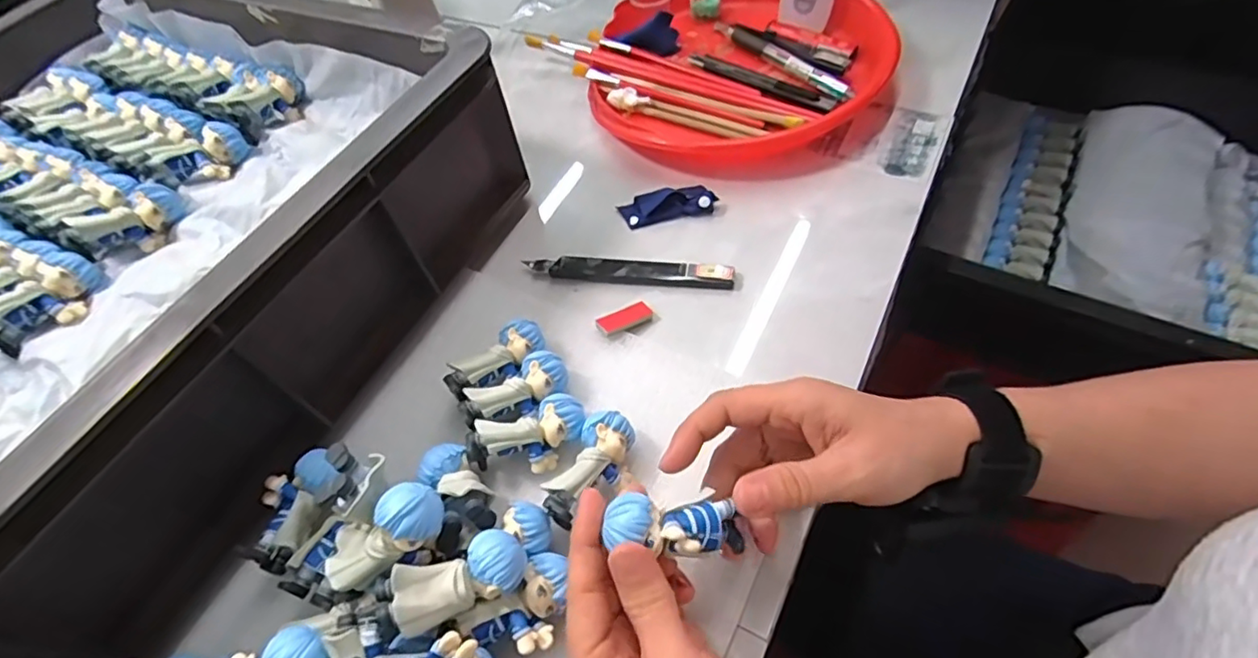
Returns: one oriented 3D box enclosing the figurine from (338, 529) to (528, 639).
[{"bbox_3d":[-0.081,0.112,0.255,0.074,0.023,0.027,-28,58,-13],"label":"figurine"}]

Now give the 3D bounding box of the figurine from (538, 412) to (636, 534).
[{"bbox_3d":[-0.017,0.074,0.309,0.031,0.031,0.063,20,60,19],"label":"figurine"}]

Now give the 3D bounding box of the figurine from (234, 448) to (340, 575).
[{"bbox_3d":[-0.175,0.094,0.315,0.037,0.023,0.059,11,58,13],"label":"figurine"}]

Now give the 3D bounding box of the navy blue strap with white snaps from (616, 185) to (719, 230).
[{"bbox_3d":[0.028,-0.090,0.431,0.066,0.013,0.025,-12,55,-2],"label":"navy blue strap with white snaps"}]

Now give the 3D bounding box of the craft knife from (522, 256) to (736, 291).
[{"bbox_3d":[-0.001,-0.038,0.401,0.138,0.010,0.017,4,56,9],"label":"craft knife"}]

